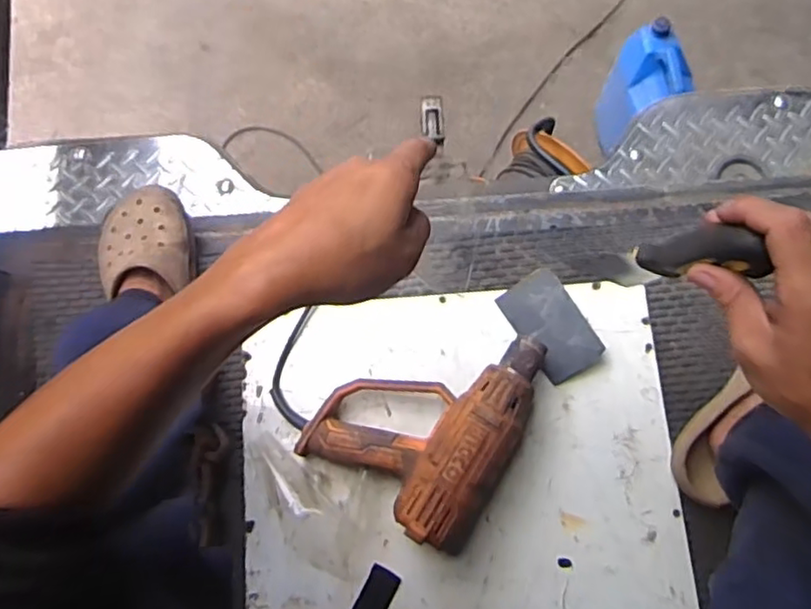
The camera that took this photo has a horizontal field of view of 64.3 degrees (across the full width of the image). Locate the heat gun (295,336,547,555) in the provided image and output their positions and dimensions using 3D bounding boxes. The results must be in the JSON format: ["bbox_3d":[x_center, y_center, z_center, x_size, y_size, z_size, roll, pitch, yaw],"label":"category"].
[{"bbox_3d":[0.025,0.110,0.667,0.196,0.073,0.219,30,77,9],"label":"heat gun"}]

